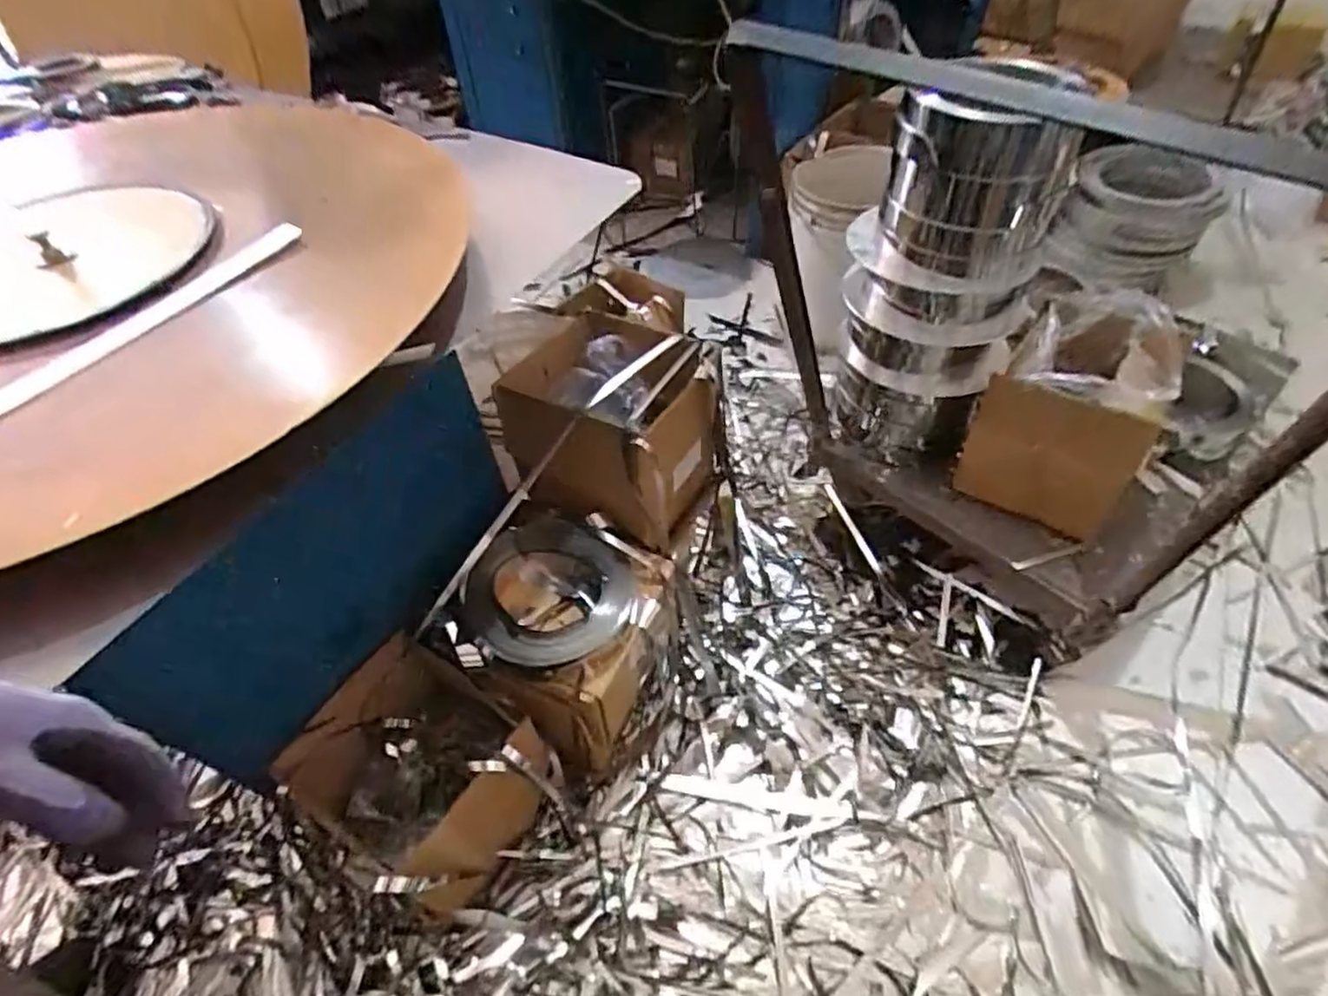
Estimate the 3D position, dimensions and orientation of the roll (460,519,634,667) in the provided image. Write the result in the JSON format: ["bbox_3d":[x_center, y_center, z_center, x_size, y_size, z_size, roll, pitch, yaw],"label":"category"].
[{"bbox_3d":[-0.162,0.140,0.957,0.219,0.081,0.224,-2,50,3],"label":"roll"}]

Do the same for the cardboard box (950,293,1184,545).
[{"bbox_3d":[0.701,-0.142,1.173,0.245,0.334,0.276,28,57,25],"label":"cardboard box"}]

